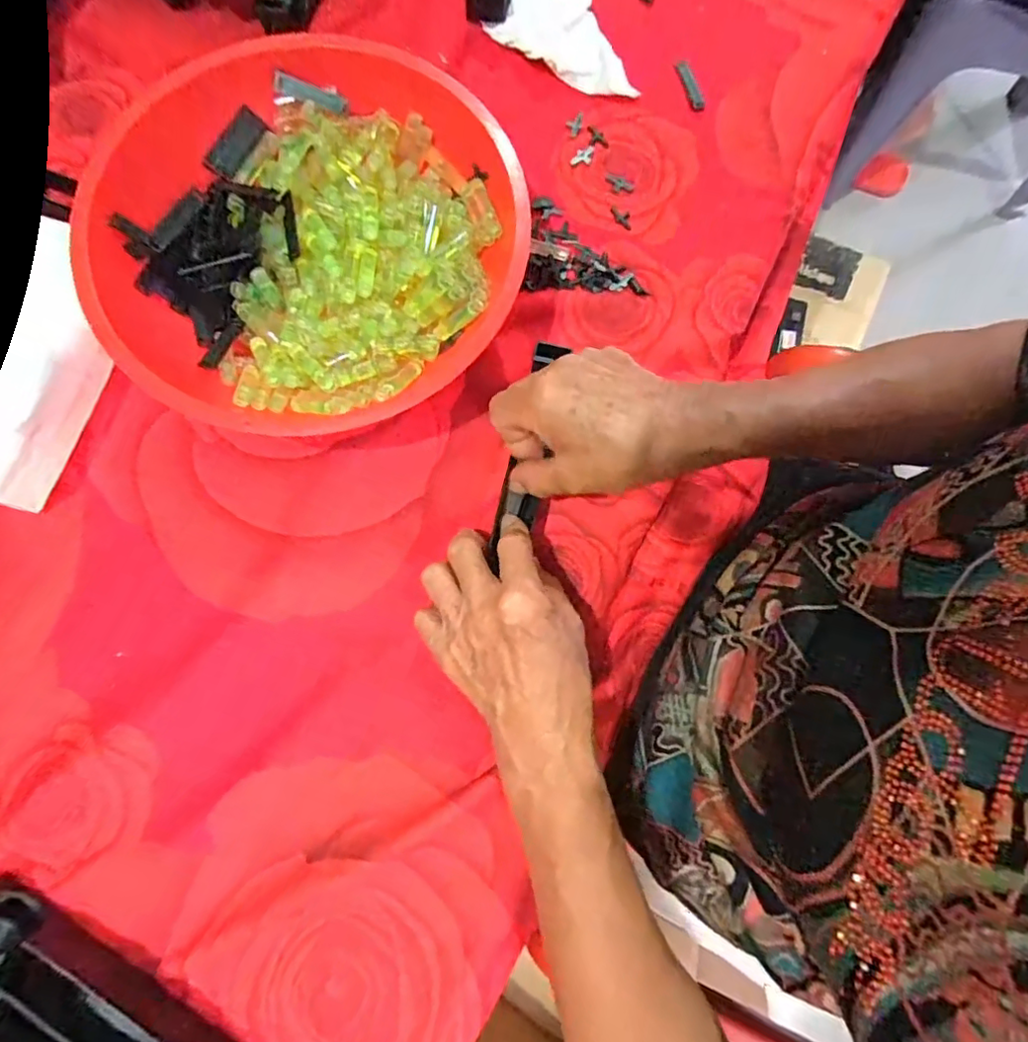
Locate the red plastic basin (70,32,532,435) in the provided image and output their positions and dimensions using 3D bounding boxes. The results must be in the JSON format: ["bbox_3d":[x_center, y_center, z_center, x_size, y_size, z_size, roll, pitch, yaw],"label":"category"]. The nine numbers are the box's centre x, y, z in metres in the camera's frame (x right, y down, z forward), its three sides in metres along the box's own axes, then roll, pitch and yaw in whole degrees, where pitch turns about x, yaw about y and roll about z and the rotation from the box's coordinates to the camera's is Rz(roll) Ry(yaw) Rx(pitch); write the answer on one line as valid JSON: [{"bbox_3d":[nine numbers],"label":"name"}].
[{"bbox_3d":[-0.128,-0.183,0.352,0.239,0.065,0.252,0,78,-1],"label":"red plastic basin"}]

